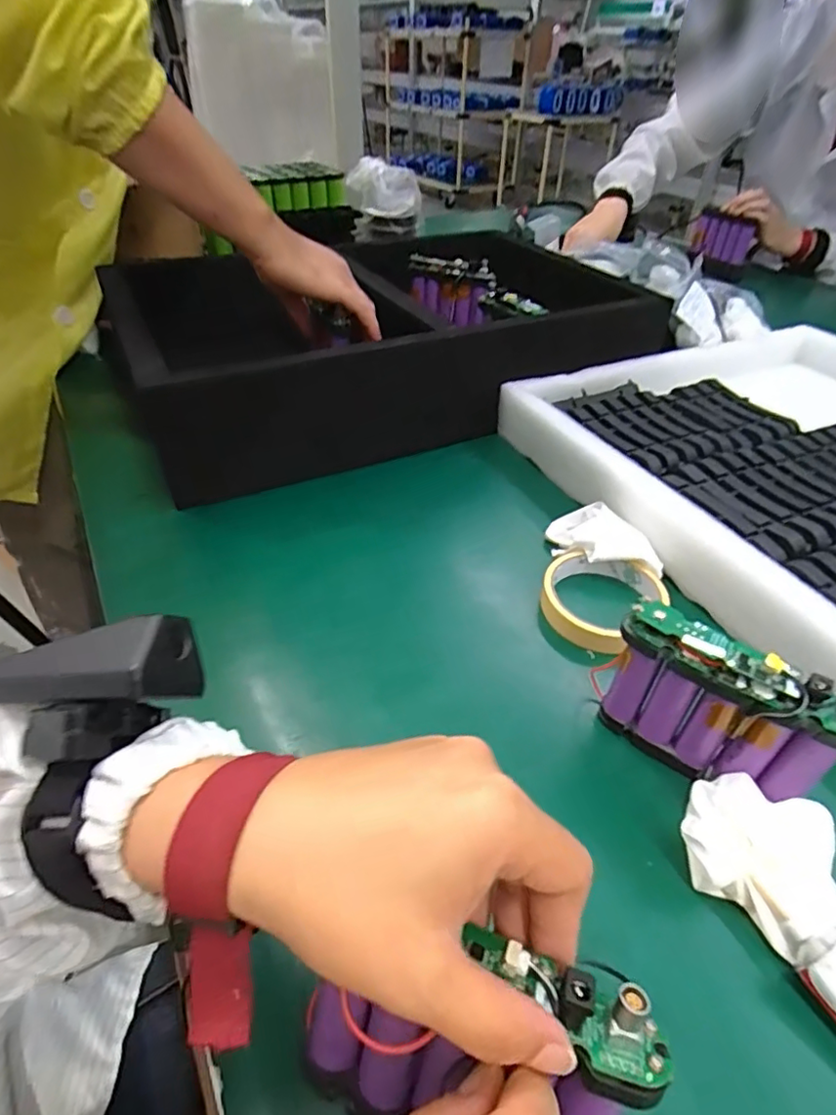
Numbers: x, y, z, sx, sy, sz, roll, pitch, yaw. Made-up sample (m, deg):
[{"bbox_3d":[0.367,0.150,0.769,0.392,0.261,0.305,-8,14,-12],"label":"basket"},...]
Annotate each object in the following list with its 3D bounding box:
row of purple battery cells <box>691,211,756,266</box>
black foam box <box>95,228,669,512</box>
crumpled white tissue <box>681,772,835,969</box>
[{"bbox_3d":[0.557,-0.584,1.057,0.025,0.069,0.107,-33,52,-32],"label":"row of purple battery cells"},{"bbox_3d":[-0.046,-0.270,0.706,0.565,0.134,0.364,-13,44,-15],"label":"black foam box"},{"bbox_3d":[0.166,0.148,0.284,0.056,0.045,0.072,-32,52,-32],"label":"crumpled white tissue"}]

